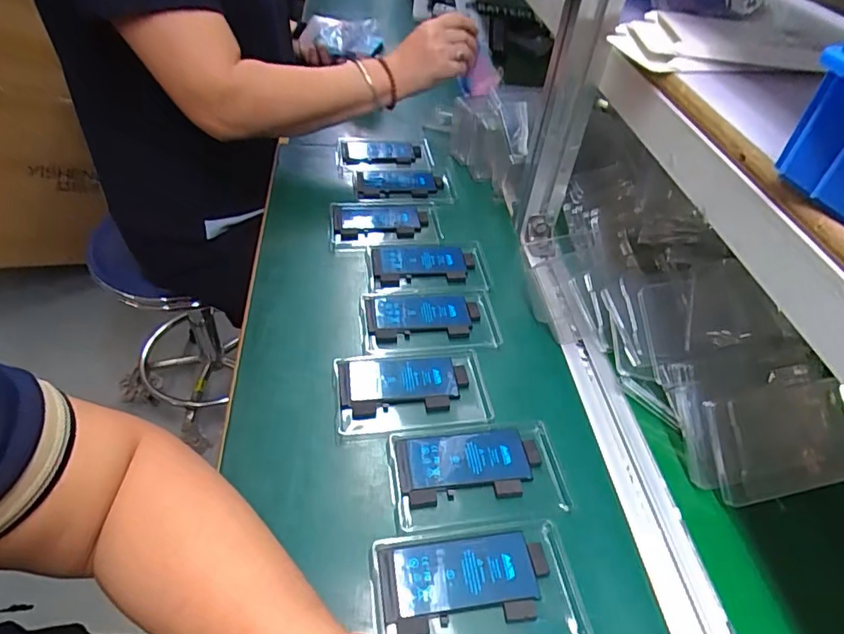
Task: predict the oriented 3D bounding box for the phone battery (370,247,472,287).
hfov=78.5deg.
[{"bbox_3d":[0.002,-0.057,0.558,0.108,0.010,0.054,-3,50,-8],"label":"phone battery"}]

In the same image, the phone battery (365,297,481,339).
[{"bbox_3d":[0.001,-0.003,0.498,0.106,0.005,0.053,-1,46,-6],"label":"phone battery"}]

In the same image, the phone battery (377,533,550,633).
[{"bbox_3d":[0.029,0.171,0.334,0.108,0.006,0.051,-4,47,-9],"label":"phone battery"}]

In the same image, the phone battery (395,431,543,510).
[{"bbox_3d":[0.037,0.113,0.393,0.106,0.006,0.052,-3,47,-8],"label":"phone battery"}]

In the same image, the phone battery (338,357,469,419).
[{"bbox_3d":[-0.015,0.057,0.441,0.108,0.007,0.054,-4,47,-9],"label":"phone battery"}]

